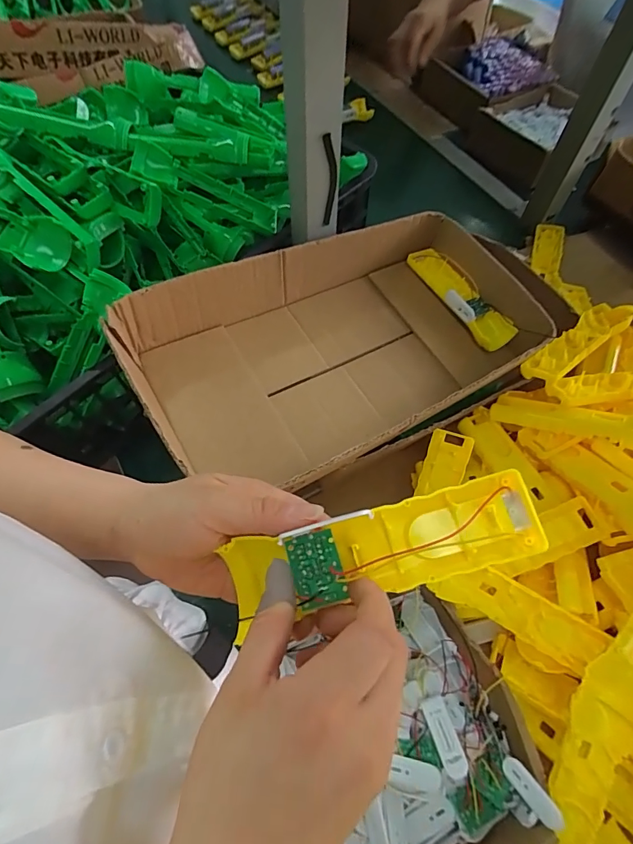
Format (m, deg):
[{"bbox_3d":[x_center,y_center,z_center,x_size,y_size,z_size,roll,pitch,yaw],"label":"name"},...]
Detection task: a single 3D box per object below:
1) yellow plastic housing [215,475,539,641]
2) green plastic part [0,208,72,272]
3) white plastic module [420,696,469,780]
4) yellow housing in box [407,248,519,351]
[{"bbox_3d":[0.033,0.067,0.227,0.161,0.022,0.042,-14,64,6],"label":"yellow plastic housing"},{"bbox_3d":[-0.333,-0.198,0.431,0.178,0.024,0.042,20,64,7],"label":"green plastic part"},{"bbox_3d":[0.110,0.268,0.370,0.021,0.013,0.057,-17,65,-11],"label":"white plastic module"},{"bbox_3d":[0.180,-0.160,0.548,0.048,0.032,0.162,-28,68,-16],"label":"yellow housing in box"}]

